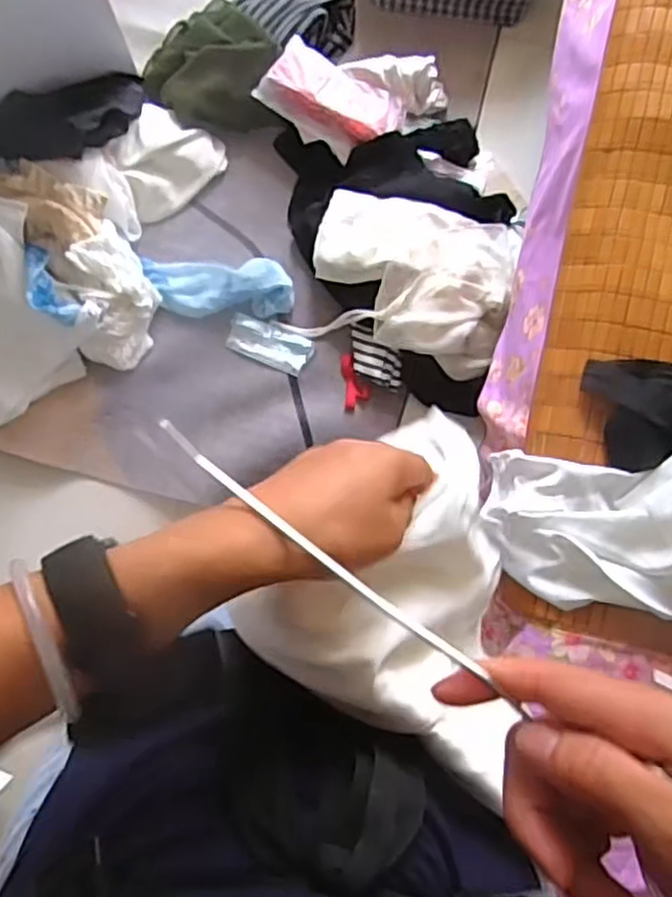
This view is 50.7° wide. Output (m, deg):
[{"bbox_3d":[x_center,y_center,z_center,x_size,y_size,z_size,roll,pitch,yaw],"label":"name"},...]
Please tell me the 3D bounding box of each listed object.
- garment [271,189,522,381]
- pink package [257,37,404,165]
[{"bbox_3d":[0.122,-0.293,1.240,0.355,0.101,0.272,16,85,-1],"label":"garment"},{"bbox_3d":[-0.003,-0.603,1.227,0.233,0.048,0.148,34,85,0],"label":"pink package"}]

